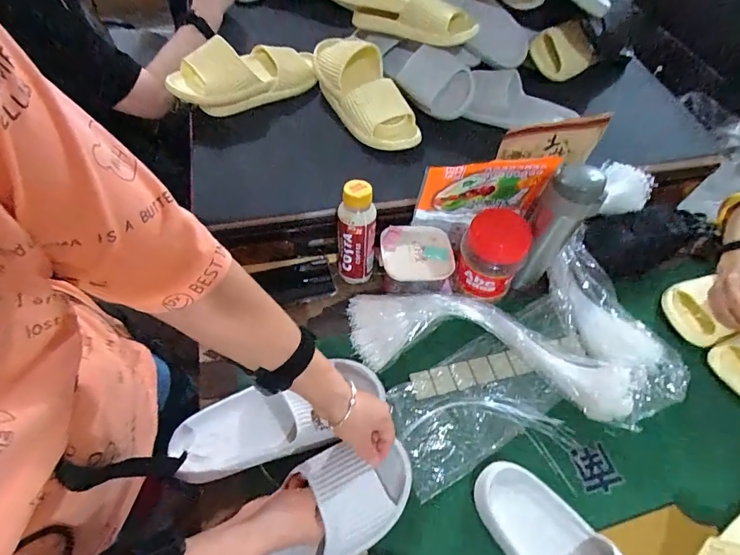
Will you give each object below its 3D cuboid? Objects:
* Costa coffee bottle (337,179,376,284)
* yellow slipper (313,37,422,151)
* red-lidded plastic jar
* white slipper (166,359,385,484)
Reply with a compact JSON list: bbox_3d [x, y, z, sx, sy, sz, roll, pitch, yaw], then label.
[{"bbox_3d":[-0.022,-0.065,0.628,0.055,0.170,0.055,1,56,-4],"label":"Costa coffee bottle"},{"bbox_3d":[-0.014,-0.332,0.735,0.106,0.086,0.267,-20,60,-17],"label":"yellow slipper"},{"bbox_3d":[0.179,-0.032,0.616,0.093,0.115,0.086,27,59,13],"label":"red-lidded plastic jar"},{"bbox_3d":[-0.107,0.169,0.507,0.259,0.055,0.102,-16,59,-13],"label":"white slipper"}]

